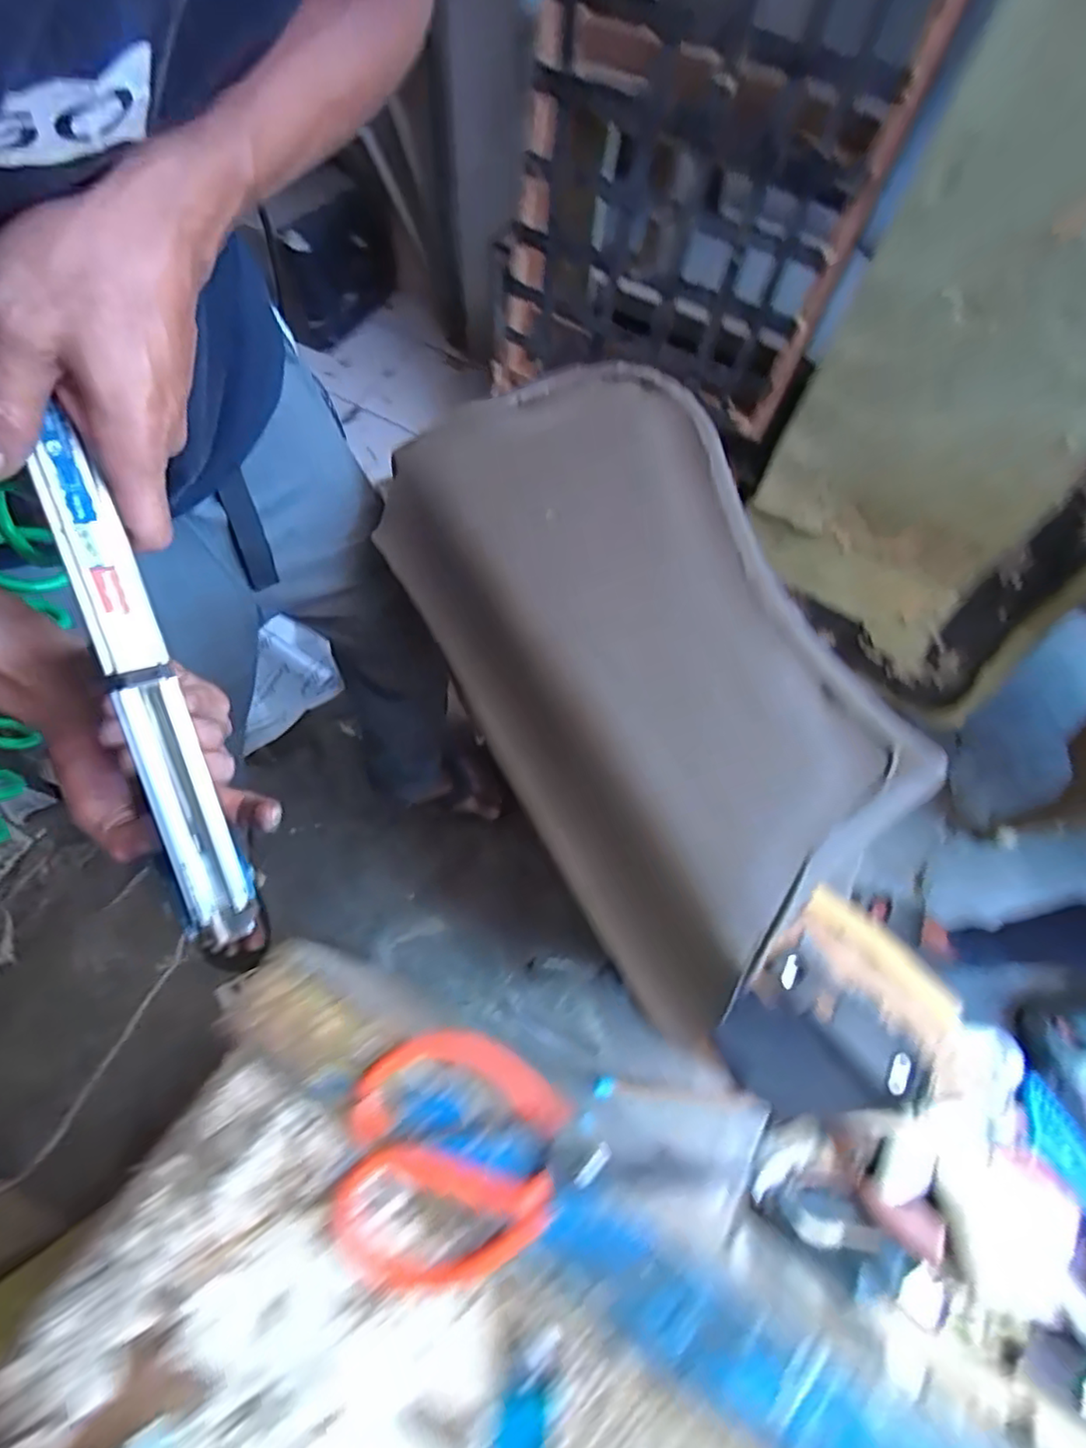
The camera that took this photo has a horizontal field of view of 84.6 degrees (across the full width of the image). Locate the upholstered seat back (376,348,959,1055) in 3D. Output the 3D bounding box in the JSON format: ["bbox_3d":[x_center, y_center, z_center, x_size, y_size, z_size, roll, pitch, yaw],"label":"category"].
[{"bbox_3d":[0.068,-0.078,0.471,0.267,0.080,0.499,-26,69,-13],"label":"upholstered seat back"}]

